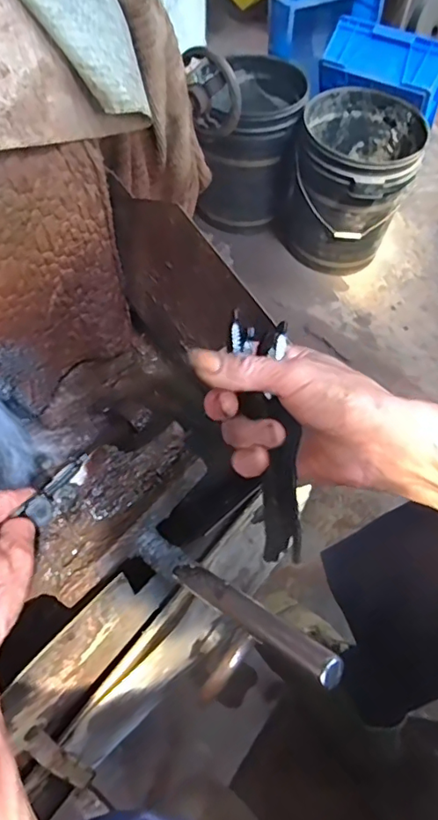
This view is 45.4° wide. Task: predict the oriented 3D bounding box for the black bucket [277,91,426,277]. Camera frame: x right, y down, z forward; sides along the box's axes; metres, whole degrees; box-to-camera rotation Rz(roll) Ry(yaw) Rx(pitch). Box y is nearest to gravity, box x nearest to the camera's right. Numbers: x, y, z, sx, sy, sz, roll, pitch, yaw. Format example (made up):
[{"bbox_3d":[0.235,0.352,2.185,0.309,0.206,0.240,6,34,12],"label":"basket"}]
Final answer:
[{"bbox_3d":[0.387,-0.685,1.617,0.351,0.371,0.364,1,60,-2],"label":"black bucket"}]

